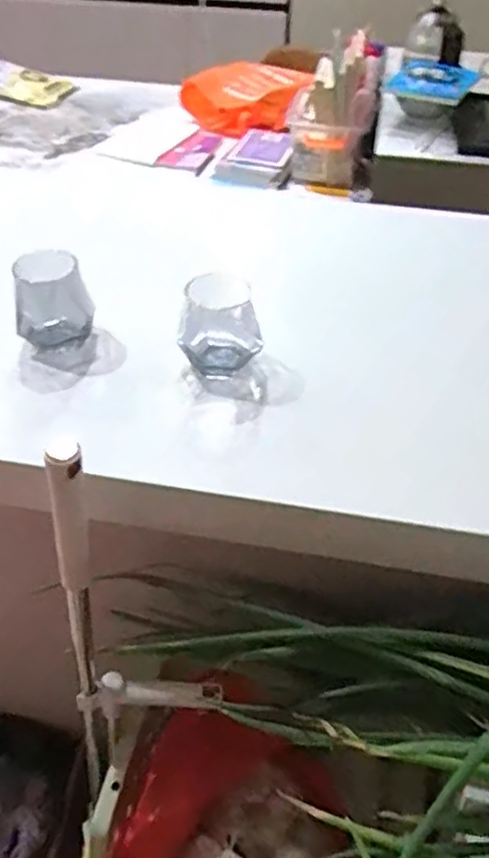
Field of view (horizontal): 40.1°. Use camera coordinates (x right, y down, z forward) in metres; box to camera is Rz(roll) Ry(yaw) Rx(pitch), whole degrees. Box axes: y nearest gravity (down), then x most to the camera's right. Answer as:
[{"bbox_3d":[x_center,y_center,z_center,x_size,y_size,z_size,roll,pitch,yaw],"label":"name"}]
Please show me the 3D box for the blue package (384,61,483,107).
[{"bbox_3d":[0.441,-0.819,1.573,0.188,0.050,0.115,23,49,18],"label":"blue package"}]

